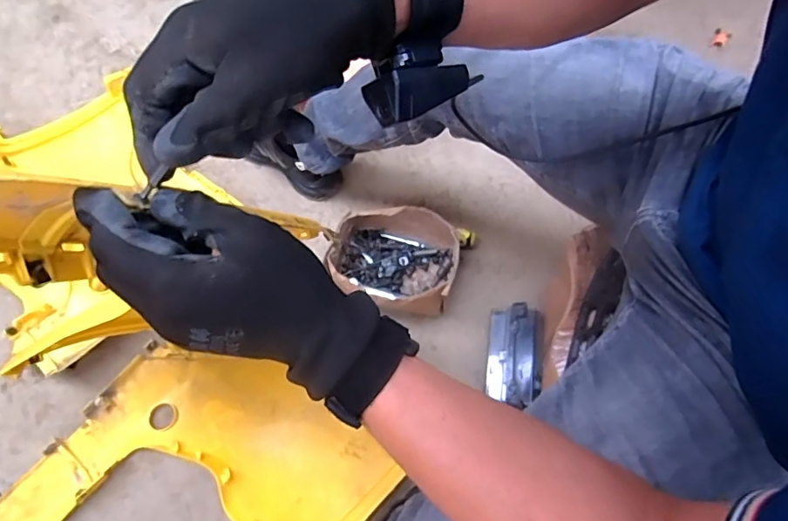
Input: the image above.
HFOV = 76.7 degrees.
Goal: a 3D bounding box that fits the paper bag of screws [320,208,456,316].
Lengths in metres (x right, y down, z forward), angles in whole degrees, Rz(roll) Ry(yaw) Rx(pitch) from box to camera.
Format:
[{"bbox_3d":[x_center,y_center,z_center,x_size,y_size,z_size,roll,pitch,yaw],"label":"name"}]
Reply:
[{"bbox_3d":[0.003,0.004,0.850,0.196,0.096,0.172,2,66,0],"label":"paper bag of screws"}]

